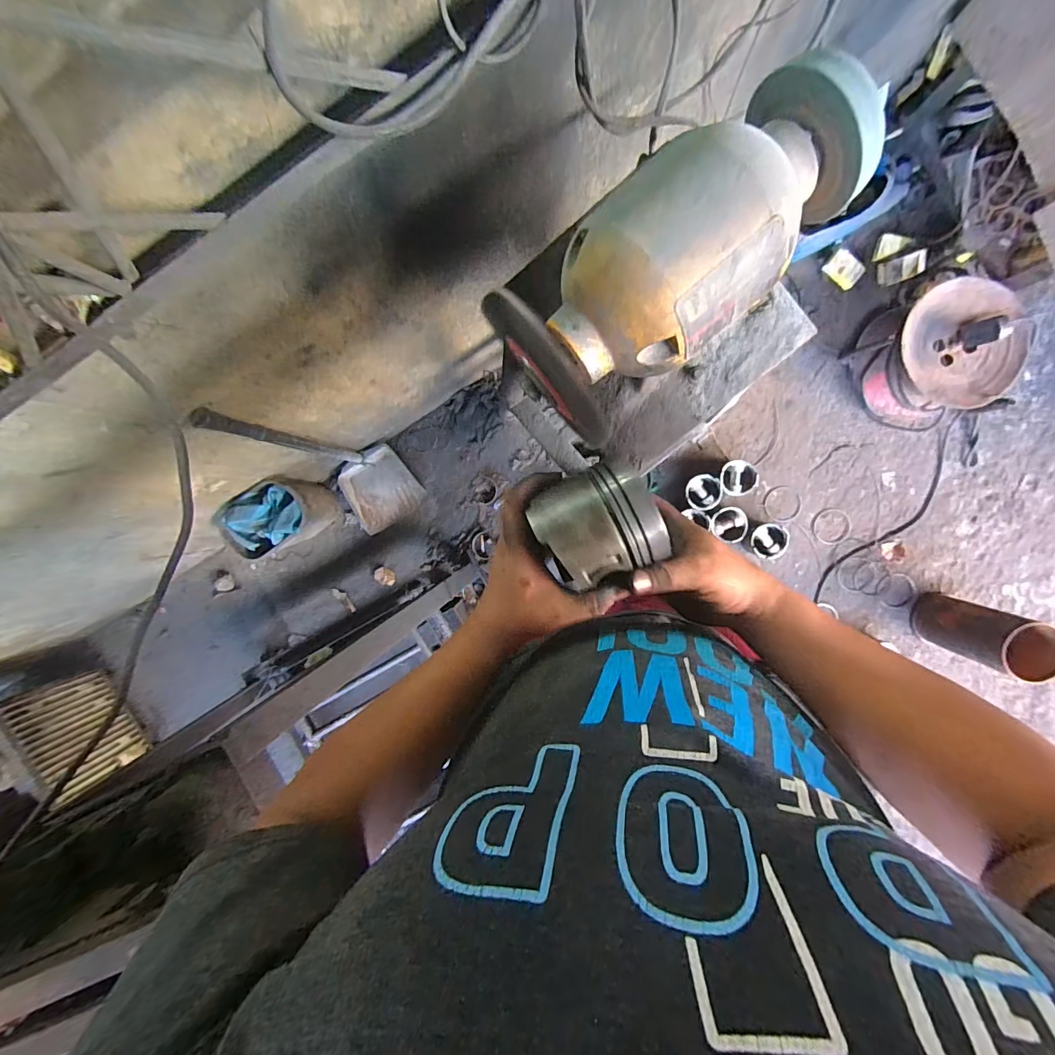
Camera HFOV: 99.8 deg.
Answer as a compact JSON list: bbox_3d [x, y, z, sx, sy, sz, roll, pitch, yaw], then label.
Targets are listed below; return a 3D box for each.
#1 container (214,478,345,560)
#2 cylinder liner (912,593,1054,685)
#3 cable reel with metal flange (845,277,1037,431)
[{"bbox_3d":[-0.675,-0.029,1.262,0.232,0.284,0.154,-34,92,7],"label":"container"},{"bbox_3d":[1.103,0.258,1.084,0.143,0.262,0.134,20,95,4],"label":"cylinder liner"},{"bbox_3d":[1.018,-0.420,1.094,0.292,0.212,0.315,-25,93,7],"label":"cable reel with metal flange"}]

